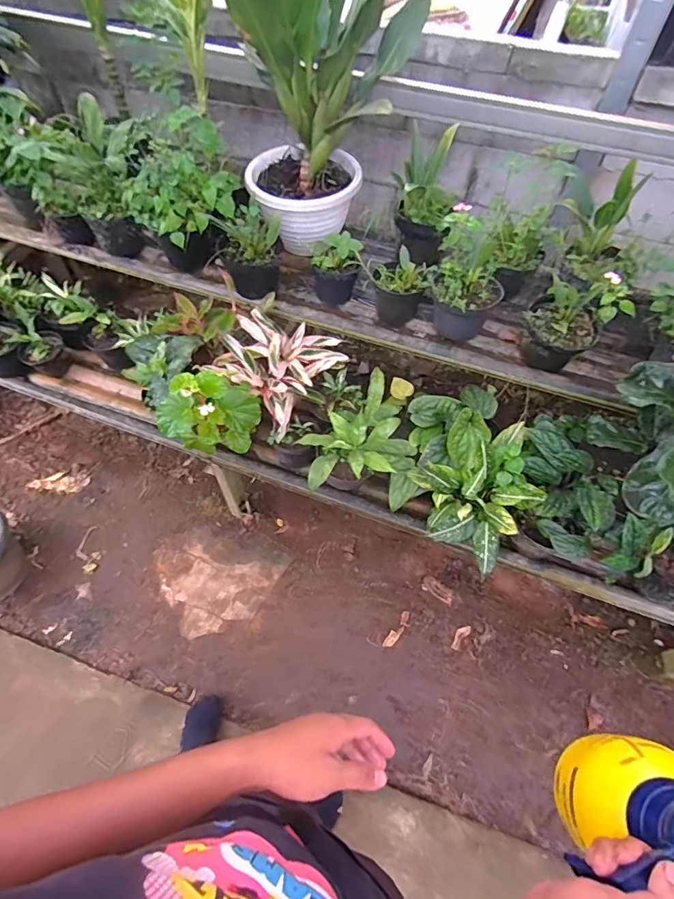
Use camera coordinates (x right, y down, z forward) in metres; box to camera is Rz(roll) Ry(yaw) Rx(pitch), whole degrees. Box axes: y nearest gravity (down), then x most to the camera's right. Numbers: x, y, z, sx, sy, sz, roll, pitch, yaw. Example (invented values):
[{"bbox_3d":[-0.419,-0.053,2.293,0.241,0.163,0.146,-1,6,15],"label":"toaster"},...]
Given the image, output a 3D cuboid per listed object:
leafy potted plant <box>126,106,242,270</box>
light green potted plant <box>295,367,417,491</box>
[{"bbox_3d":[-0.407,-0.671,1.201,0.296,0.363,0.262,-13,57,-10],"label":"leafy potted plant"},{"bbox_3d":[0.055,0.007,1.177,0.341,0.275,0.210,-31,61,-21],"label":"light green potted plant"}]

